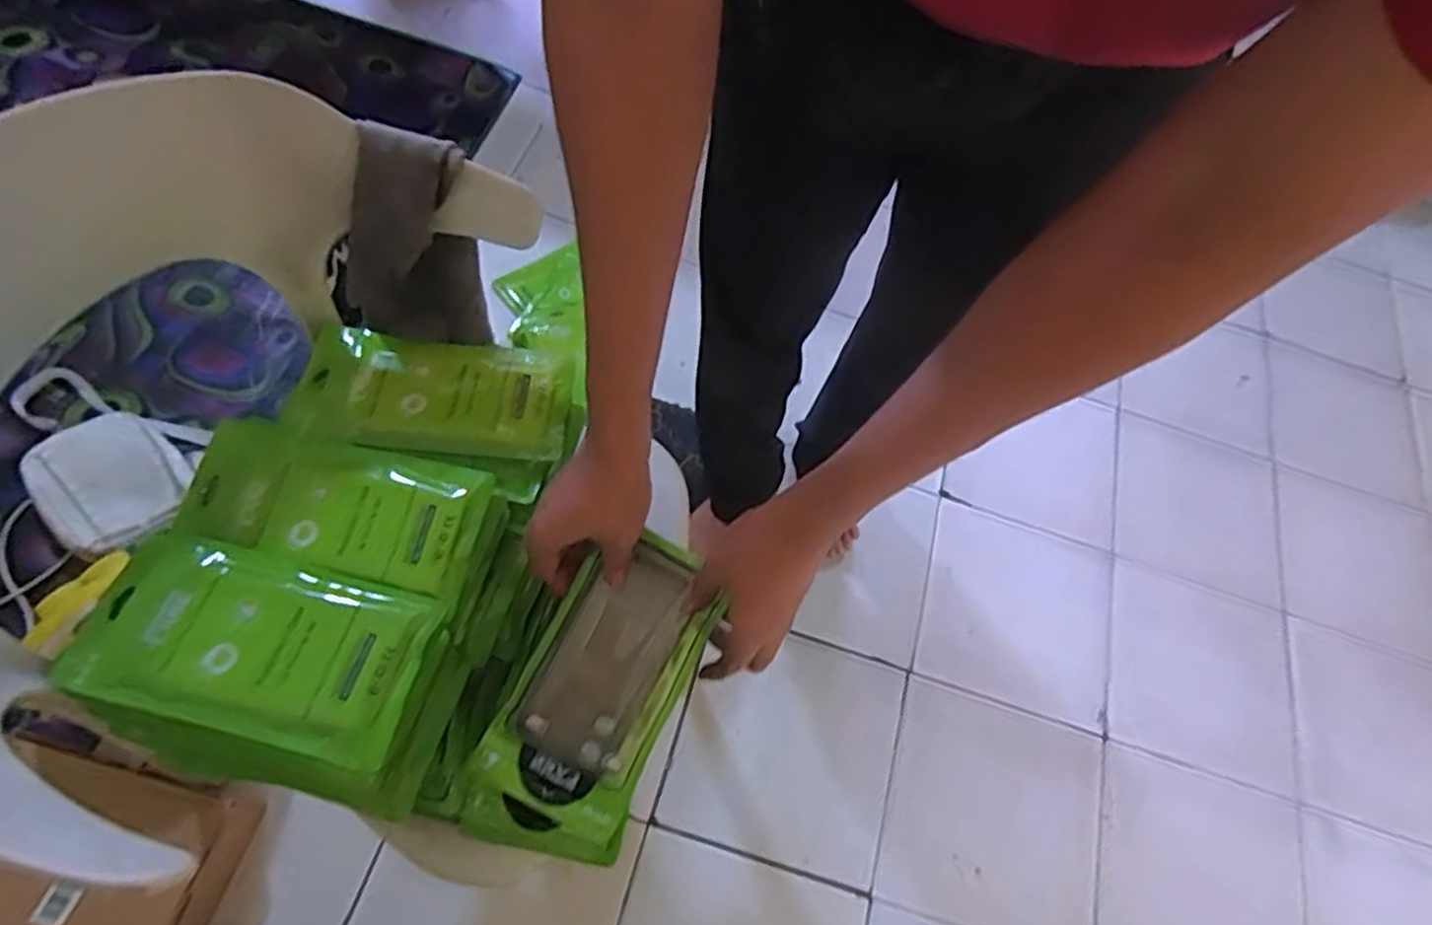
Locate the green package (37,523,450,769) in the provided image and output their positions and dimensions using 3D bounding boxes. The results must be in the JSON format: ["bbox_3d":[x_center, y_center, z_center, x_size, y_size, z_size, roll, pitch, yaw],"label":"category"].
[{"bbox_3d":[-0.298,0.116,0.512,0.209,0.025,0.112,17,61,-2],"label":"green package"}]

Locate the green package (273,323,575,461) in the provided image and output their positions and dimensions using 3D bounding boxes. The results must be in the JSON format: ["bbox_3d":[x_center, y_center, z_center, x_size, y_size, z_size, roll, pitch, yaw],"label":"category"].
[{"bbox_3d":[-0.228,-0.059,0.648,0.213,0.017,0.116,5,57,-6],"label":"green package"}]

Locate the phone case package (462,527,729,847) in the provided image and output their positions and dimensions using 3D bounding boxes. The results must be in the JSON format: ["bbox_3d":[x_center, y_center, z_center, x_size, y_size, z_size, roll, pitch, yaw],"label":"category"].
[{"bbox_3d":[-0.080,0.156,0.568,0.111,0.021,0.208,30,88,2],"label":"phone case package"}]

